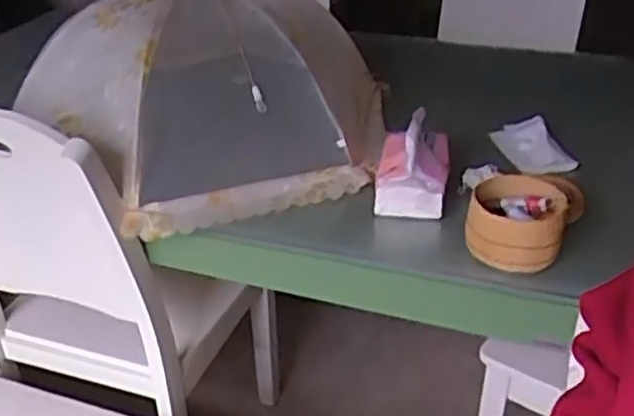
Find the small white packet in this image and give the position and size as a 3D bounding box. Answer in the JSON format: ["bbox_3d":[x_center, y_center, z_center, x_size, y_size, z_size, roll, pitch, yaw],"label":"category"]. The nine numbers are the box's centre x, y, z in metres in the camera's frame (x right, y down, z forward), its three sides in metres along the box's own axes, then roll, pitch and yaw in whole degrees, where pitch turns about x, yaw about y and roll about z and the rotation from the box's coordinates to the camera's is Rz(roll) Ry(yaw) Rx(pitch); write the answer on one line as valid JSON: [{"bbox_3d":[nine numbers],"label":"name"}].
[{"bbox_3d":[0.327,-0.090,1.115,0.084,0.025,0.121,-22,49,-7],"label":"small white packet"}]

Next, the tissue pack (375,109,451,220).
[{"bbox_3d":[0.129,-0.061,0.993,0.094,0.094,0.136,5,31,11],"label":"tissue pack"}]

